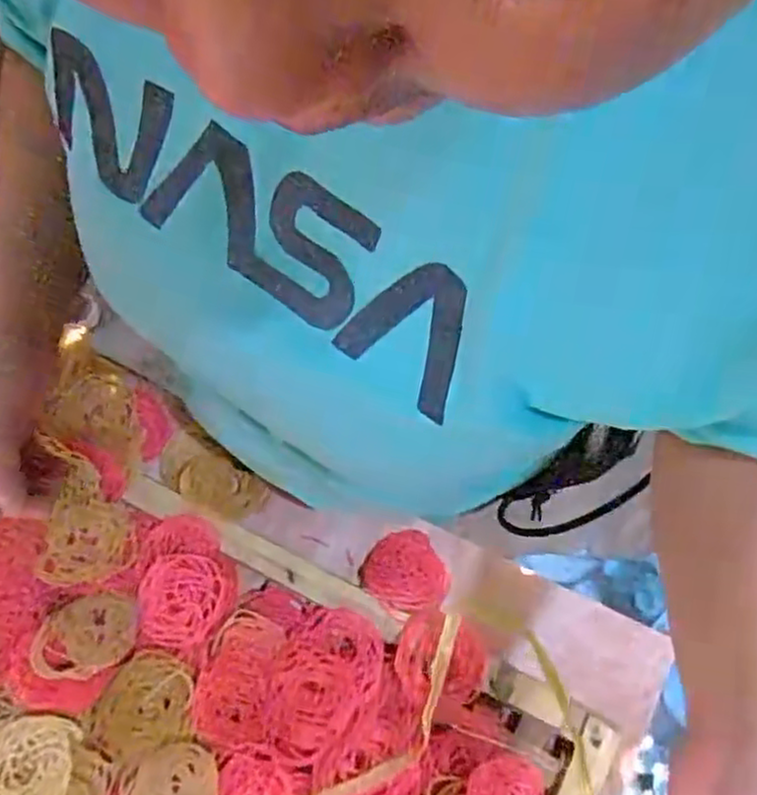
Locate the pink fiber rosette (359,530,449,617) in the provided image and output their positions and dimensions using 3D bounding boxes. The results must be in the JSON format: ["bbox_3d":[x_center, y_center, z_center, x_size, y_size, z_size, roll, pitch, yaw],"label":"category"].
[{"bbox_3d":[0.022,0.128,0.522,0.060,0.023,0.056,0,72,0],"label":"pink fiber rosette"}]

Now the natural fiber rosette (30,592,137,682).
[{"bbox_3d":[-0.201,0.163,0.484,0.065,0.015,0.052,-25,74,-8],"label":"natural fiber rosette"}]

